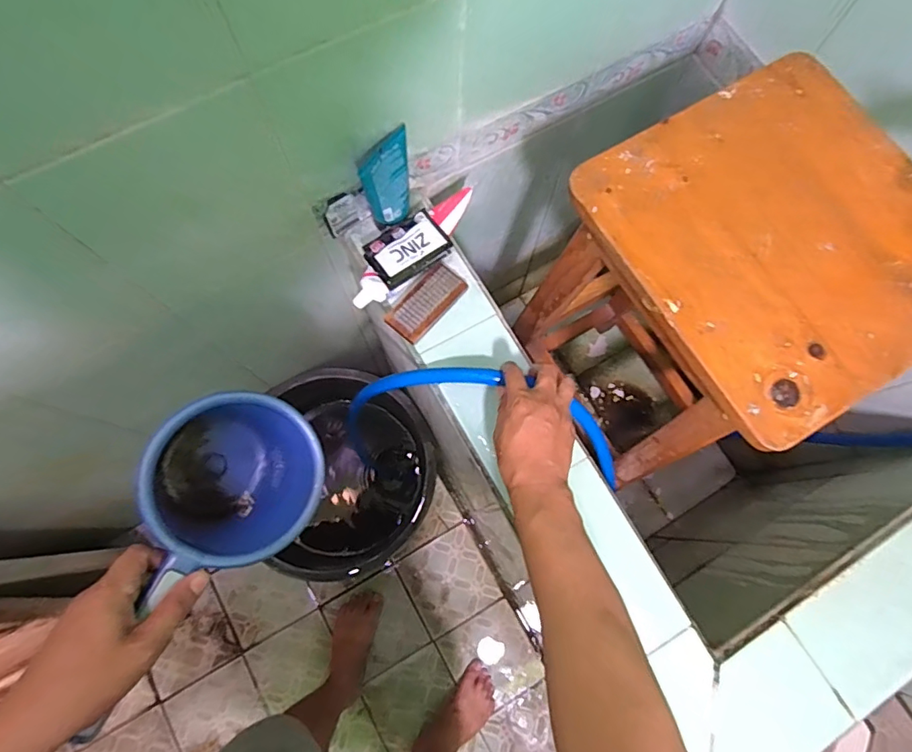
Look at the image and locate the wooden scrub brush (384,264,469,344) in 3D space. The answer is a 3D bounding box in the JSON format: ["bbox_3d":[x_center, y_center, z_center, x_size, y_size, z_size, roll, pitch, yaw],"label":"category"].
[{"bbox_3d":[-0.035,-0.087,0.614,0.043,0.026,0.103,39,76,8],"label":"wooden scrub brush"}]

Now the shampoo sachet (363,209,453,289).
[{"bbox_3d":[-0.058,-0.153,0.621,0.095,0.020,0.060,-33,78,-11],"label":"shampoo sachet"}]

